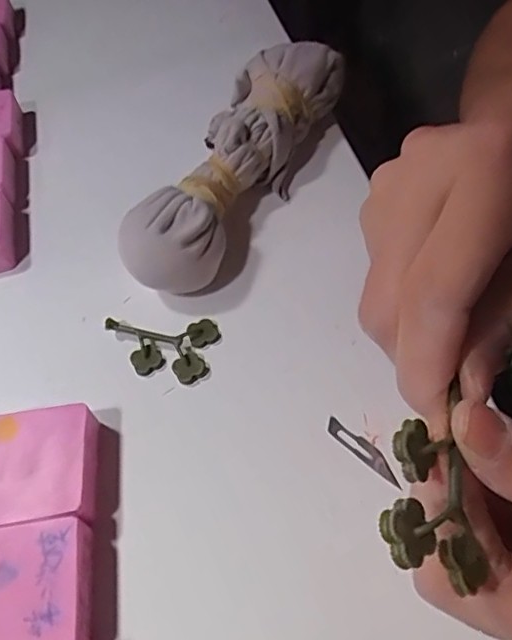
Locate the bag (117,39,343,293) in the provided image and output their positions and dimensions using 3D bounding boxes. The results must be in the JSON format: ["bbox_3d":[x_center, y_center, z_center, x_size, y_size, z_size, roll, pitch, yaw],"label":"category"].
[{"bbox_3d":[-0.014,-0.080,0.297,0.055,0.046,0.159,22,60,18],"label":"bag"}]

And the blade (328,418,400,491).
[{"bbox_3d":[0.043,0.052,0.230,0.036,0.004,0.007,36,75,27],"label":"blade"}]

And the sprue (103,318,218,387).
[{"bbox_3d":[-0.042,0.014,0.261,0.049,0.009,0.032,-5,56,2],"label":"sprue"}]

